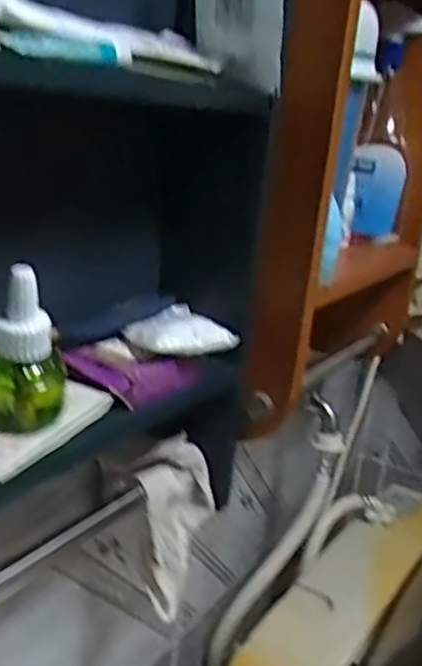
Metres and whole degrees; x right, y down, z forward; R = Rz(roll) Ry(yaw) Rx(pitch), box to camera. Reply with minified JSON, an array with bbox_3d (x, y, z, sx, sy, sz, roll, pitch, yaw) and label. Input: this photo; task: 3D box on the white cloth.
[{"bbox_3d":[-0.031,0.148,0.556,0.045,0.125,0.059,14,19,22],"label":"white cloth"}]

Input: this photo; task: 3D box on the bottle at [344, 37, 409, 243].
[{"bbox_3d":[0.174,-0.190,0.701,0.052,0.185,0.071,9,18,8],"label":"bottle"}]

